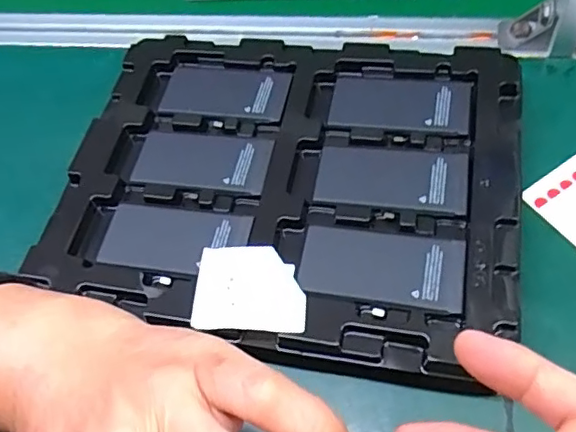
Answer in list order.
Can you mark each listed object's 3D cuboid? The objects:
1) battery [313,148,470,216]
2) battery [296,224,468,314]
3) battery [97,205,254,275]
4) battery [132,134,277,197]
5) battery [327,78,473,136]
[{"bbox_3d":[0.062,-0.025,0.338,0.088,0.004,0.045,5,58,12],"label":"battery"},{"bbox_3d":[0.050,0.027,0.309,0.088,0.004,0.044,6,59,13],"label":"battery"},{"bbox_3d":[-0.067,0.013,0.335,0.089,0.006,0.041,3,56,12],"label":"battery"},{"bbox_3d":[-0.057,-0.034,0.367,0.089,0.009,0.044,4,58,11],"label":"battery"},{"bbox_3d":[0.072,-0.074,0.366,0.089,0.004,0.045,7,59,13],"label":"battery"}]

